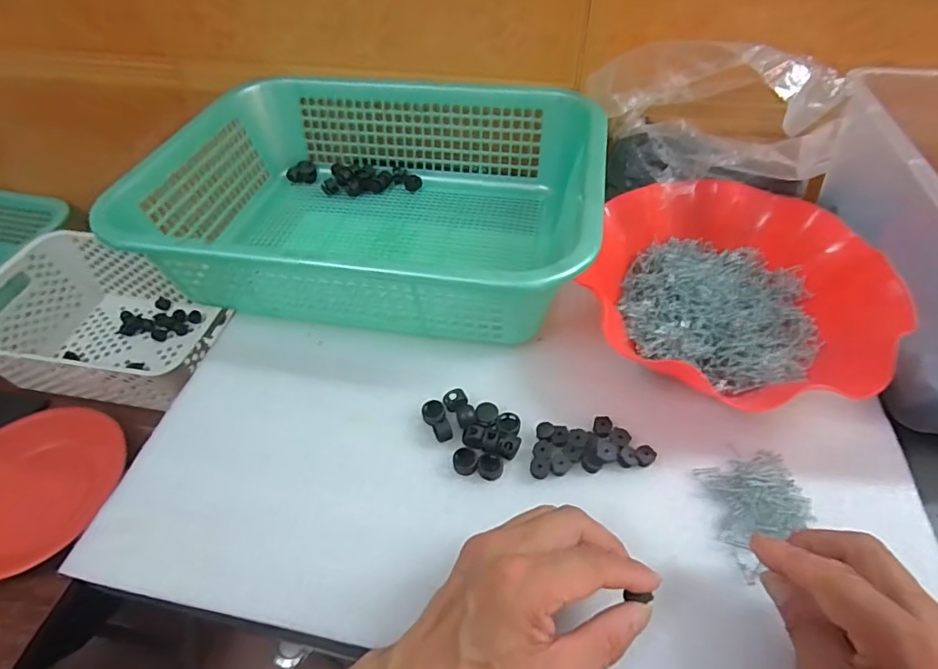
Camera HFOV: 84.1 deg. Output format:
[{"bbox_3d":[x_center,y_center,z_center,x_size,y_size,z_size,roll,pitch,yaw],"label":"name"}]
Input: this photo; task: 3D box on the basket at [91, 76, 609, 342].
[{"bbox_3d":[-0.079,-0.129,0.486,0.386,0.103,0.294,9,50,9],"label":"basket"}]

